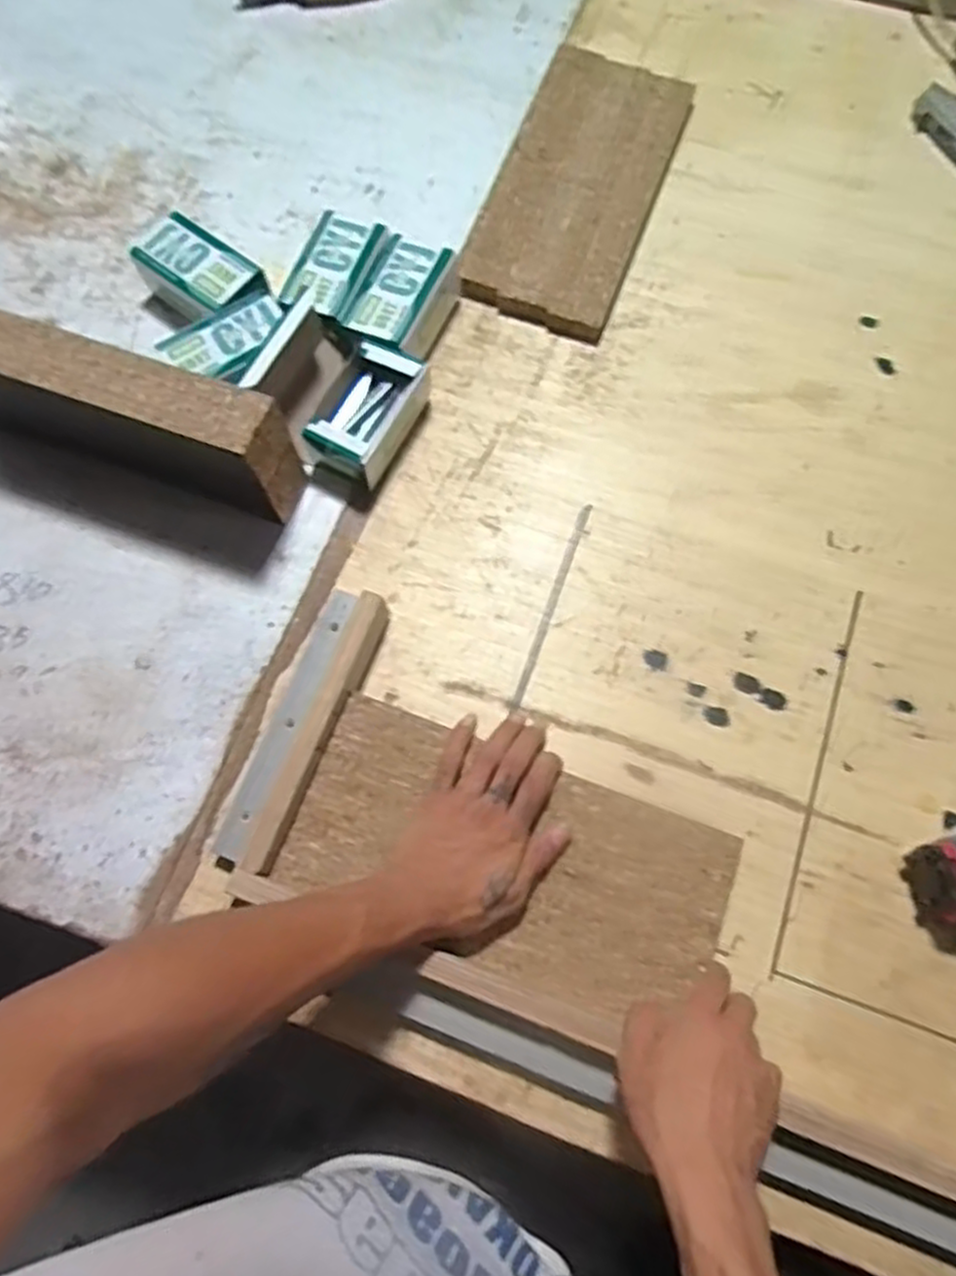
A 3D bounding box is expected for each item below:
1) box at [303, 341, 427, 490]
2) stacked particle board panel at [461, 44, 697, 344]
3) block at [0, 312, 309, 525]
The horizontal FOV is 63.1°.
[{"bbox_3d":[-0.097,-0.191,0.674,0.072,0.056,0.117,20,73,6],"label":"box"},{"bbox_3d":[0.098,-0.439,0.758,0.149,0.024,0.309,21,74,7],"label":"stacked particle board panel"},{"bbox_3d":[-0.301,-0.183,0.632,0.312,0.124,0.065,16,73,5],"label":"block"}]

